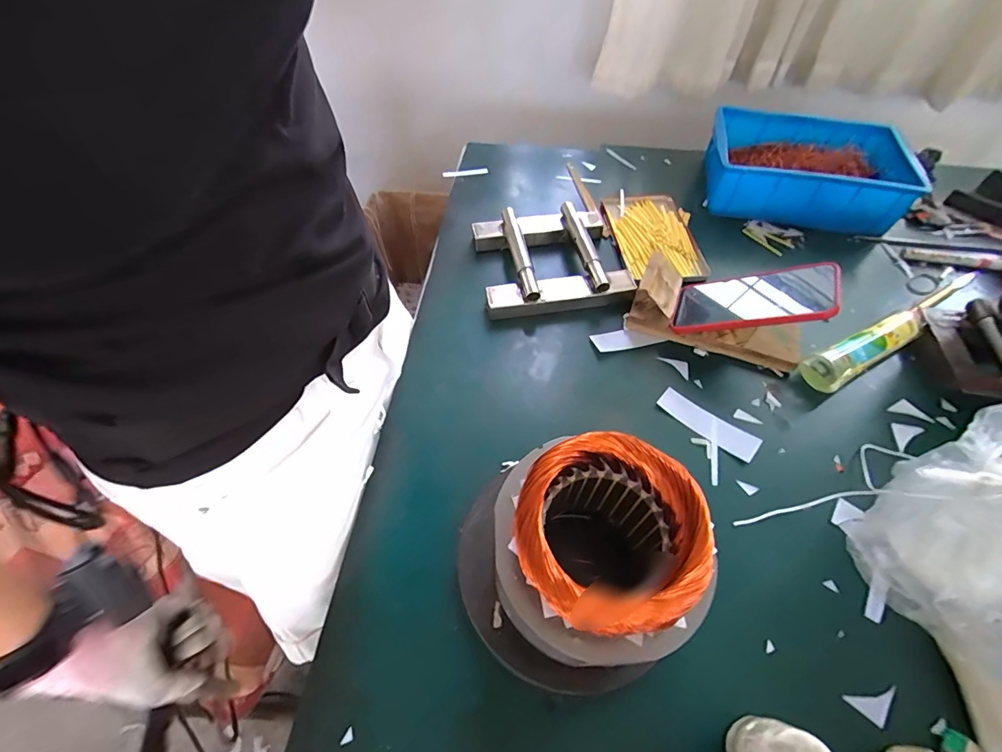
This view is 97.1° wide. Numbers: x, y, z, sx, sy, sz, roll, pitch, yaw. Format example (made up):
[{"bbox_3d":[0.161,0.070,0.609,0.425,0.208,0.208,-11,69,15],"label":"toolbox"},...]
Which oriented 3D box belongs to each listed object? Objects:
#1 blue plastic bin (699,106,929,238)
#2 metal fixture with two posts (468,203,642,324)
[{"bbox_3d":[0.480,-0.335,0.711,0.288,0.097,0.196,15,55,11],"label":"blue plastic bin"},{"bbox_3d":[0.064,-0.170,0.626,0.190,0.060,0.190,-9,54,-9],"label":"metal fixture with two posts"}]

